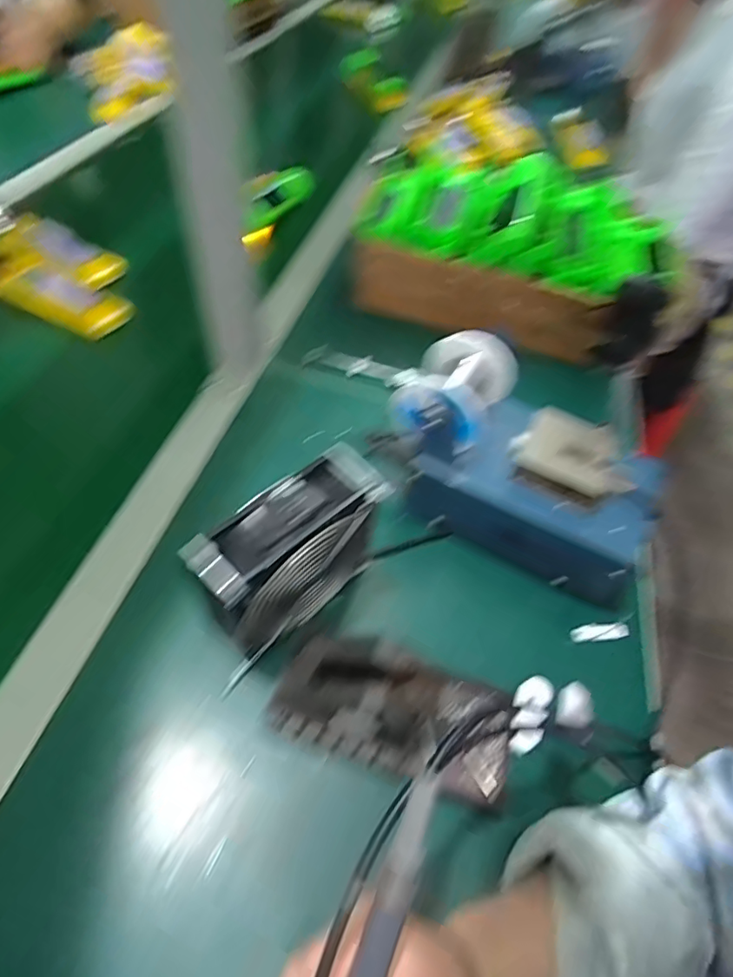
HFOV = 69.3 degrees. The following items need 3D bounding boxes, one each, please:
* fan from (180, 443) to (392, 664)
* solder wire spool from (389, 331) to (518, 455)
[{"bbox_3d":[-0.049,0.053,0.351,0.124,0.124,0.050,-35,63,-29],"label":"fan"},{"bbox_3d":[0.069,-0.072,0.409,0.067,0.071,0.098,24,53,13],"label":"solder wire spool"}]

